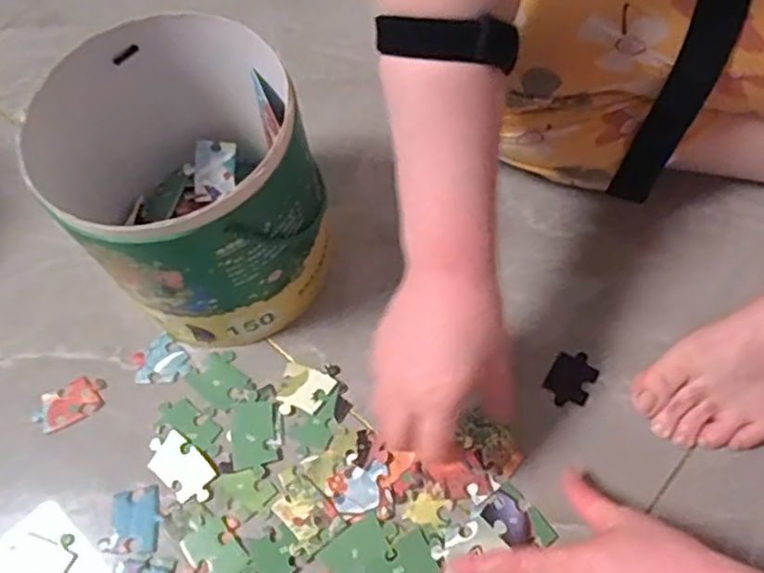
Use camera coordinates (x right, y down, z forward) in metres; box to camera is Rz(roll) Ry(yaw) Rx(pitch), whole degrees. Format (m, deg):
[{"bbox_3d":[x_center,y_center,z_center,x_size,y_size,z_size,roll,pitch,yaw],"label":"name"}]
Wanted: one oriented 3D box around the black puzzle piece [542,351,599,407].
[{"bbox_3d":[0.147,0.071,0.511,0.034,0.004,0.047,31,70,17],"label":"black puzzle piece"}]

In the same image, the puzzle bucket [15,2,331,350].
[{"bbox_3d":[-0.134,-0.070,0.498,0.158,0.184,0.175,-34,67,-13],"label":"puzzle bucket"}]

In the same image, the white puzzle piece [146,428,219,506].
[{"bbox_3d":[-0.153,0.135,0.497,0.062,0.004,0.033,38,72,19],"label":"white puzzle piece"}]

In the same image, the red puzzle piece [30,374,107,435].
[{"bbox_3d":[-0.250,0.093,0.525,0.057,0.005,0.034,-29,66,-10],"label":"red puzzle piece"}]

